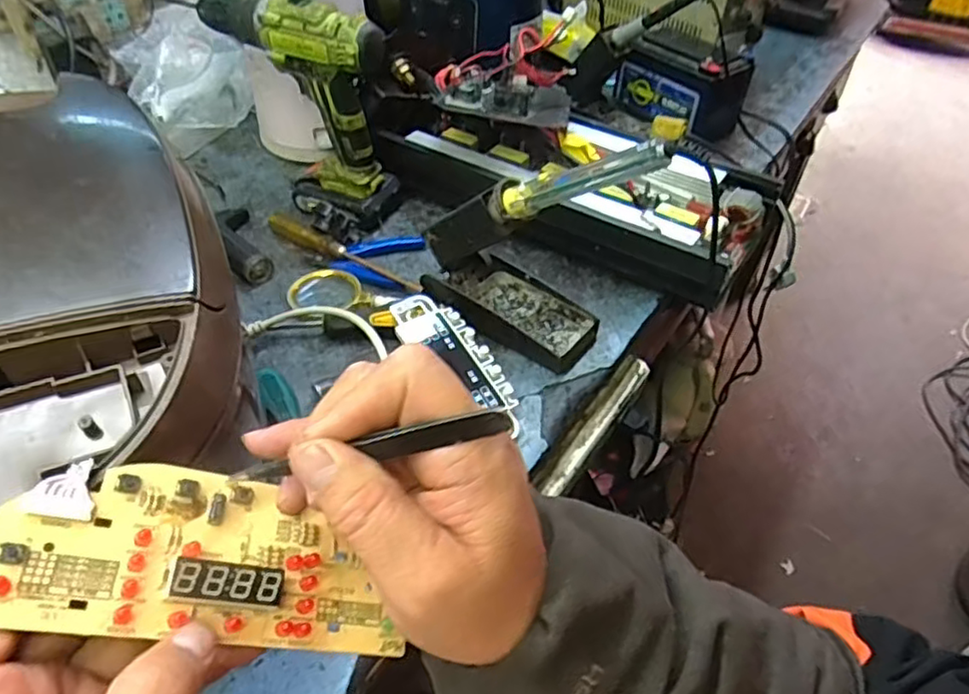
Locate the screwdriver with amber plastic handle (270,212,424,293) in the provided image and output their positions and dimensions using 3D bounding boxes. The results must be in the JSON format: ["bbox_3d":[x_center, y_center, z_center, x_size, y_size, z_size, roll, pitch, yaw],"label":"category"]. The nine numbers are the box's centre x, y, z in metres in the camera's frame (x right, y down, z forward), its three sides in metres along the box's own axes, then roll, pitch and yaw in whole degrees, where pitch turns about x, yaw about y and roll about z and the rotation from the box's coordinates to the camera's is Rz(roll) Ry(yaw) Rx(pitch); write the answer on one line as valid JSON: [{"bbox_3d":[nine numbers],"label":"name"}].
[{"bbox_3d":[-0.146,-0.097,0.679,0.211,0.019,0.022,28,51,23],"label":"screwdriver with amber plastic handle"}]

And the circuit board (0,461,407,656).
[{"bbox_3d":[-0.102,0.083,0.257,0.147,0.016,0.060,22,40,-24],"label":"circuit board"}]

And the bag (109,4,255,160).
[{"bbox_3d":[-0.379,-0.342,0.847,0.146,0.099,0.188,-17,48,-18],"label":"bag"}]

